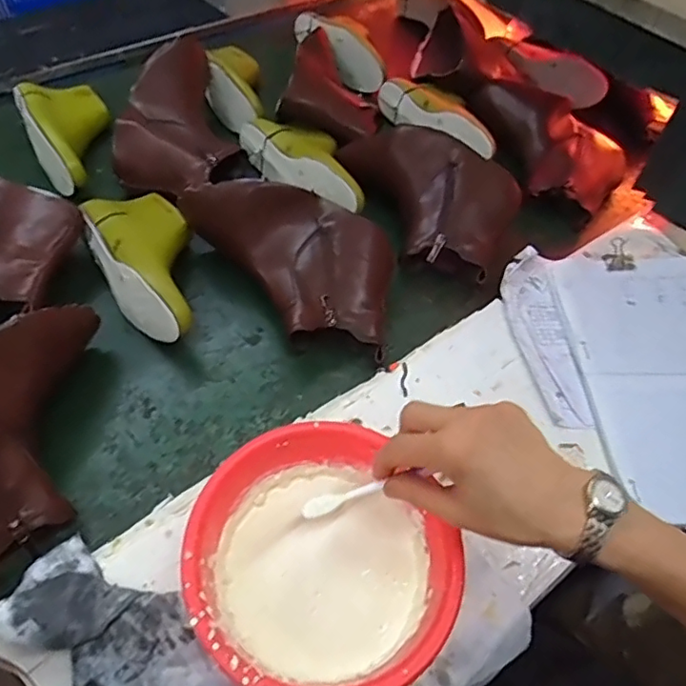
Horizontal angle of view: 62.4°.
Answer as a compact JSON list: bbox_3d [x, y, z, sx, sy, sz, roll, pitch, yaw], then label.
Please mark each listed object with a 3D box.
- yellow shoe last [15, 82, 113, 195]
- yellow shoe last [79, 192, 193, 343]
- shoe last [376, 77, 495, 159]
[{"bbox_3d":[-0.370,-0.298,0.773,0.106,0.062,0.230,-22,58,-20],"label":"yellow shoe last"},{"bbox_3d":[-0.214,-0.090,0.635,0.102,0.080,0.222,-22,59,-20],"label":"yellow shoe last"},{"bbox_3d":[0.146,-0.343,0.853,0.073,0.058,0.235,-31,62,-25],"label":"shoe last"}]

